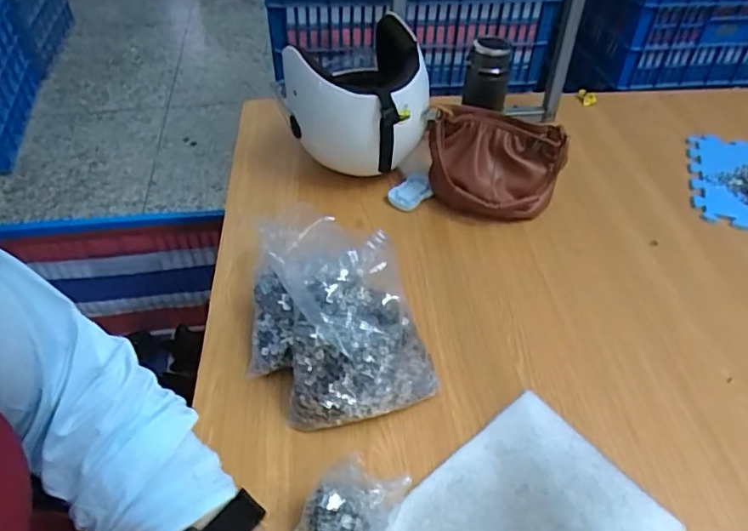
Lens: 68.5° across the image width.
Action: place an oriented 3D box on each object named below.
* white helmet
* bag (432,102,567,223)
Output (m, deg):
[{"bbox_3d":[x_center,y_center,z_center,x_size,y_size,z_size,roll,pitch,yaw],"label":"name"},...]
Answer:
[{"bbox_3d":[-0.007,-0.290,0.973,0.215,0.214,0.254,21,50,16],"label":"white helmet"},{"bbox_3d":[0.190,-0.164,0.905,0.221,0.128,0.116,19,49,14],"label":"bag"}]

